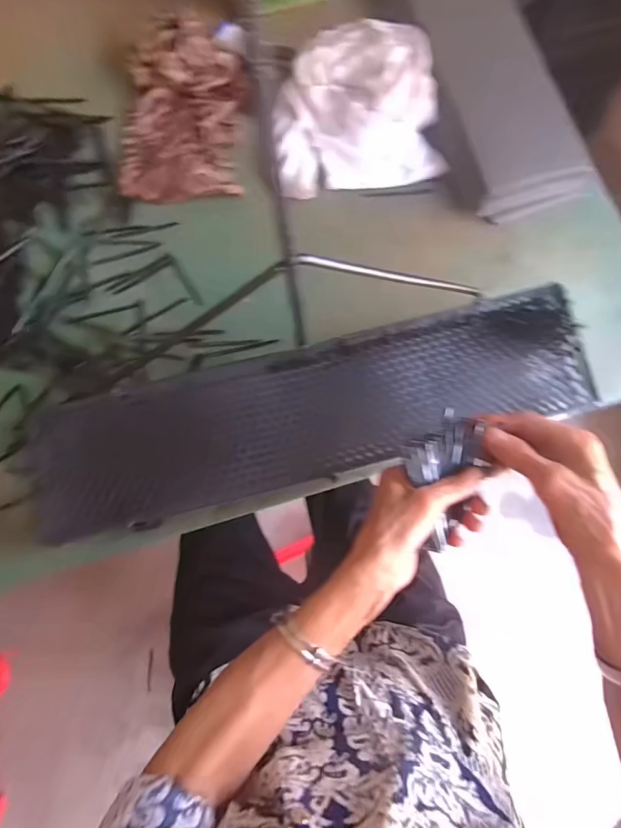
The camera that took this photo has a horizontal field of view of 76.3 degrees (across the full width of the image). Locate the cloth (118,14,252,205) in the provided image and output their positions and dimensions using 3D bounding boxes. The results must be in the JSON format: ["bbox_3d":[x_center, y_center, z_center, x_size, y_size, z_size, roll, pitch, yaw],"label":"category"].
[{"bbox_3d":[-0.186,-0.422,0.568,0.177,0.094,0.231,-1,78,1],"label":"cloth"}]

